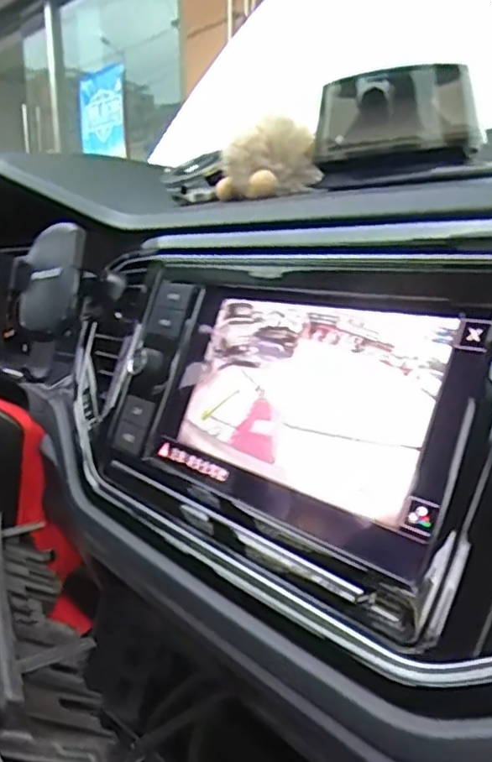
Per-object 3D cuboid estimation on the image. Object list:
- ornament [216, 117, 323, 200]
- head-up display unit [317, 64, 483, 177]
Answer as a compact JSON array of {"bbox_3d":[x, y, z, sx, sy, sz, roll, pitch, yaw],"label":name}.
[{"bbox_3d":[0.014,-0.143,0.408,0.064,0.044,0.060,-1,13,-1],"label":"ornament"},{"bbox_3d":[0.086,-0.146,0.351,0.089,0.054,0.029,1,14,9],"label":"head-up display unit"}]

